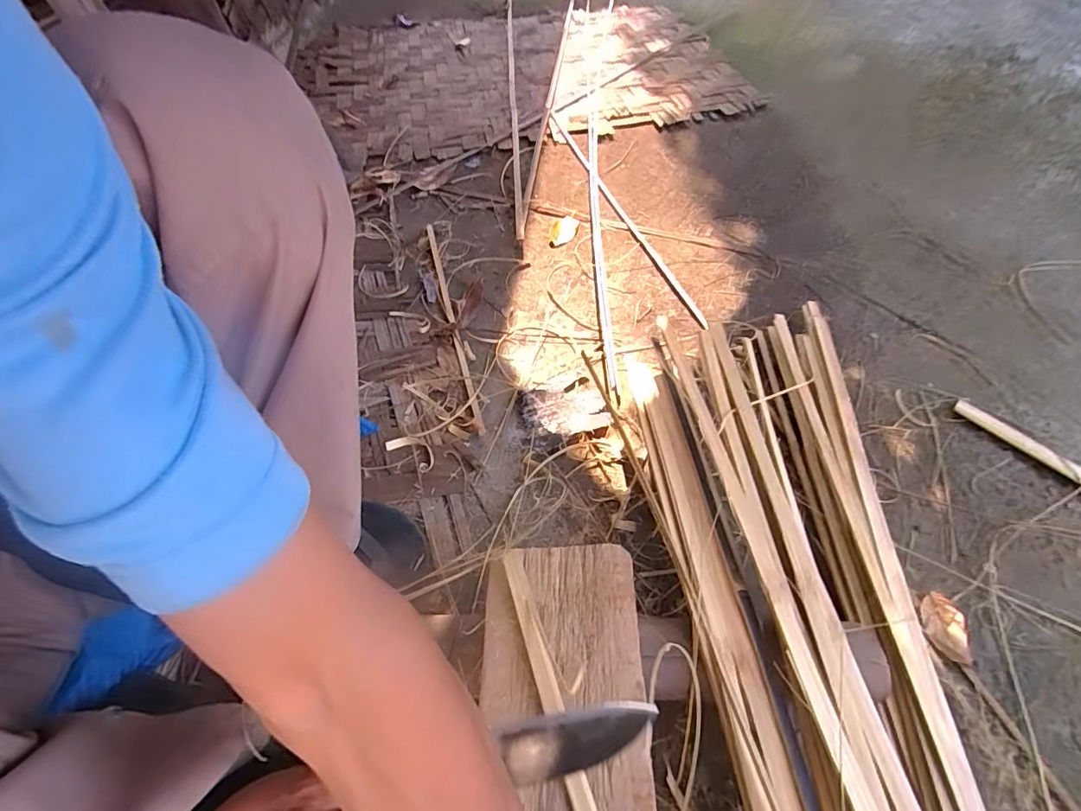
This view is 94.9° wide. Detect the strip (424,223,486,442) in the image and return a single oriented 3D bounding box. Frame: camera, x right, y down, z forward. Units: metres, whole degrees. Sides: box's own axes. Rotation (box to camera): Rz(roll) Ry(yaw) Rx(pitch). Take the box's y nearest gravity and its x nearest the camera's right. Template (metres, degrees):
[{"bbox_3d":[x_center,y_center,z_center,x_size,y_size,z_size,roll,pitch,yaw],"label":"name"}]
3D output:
[{"bbox_3d":[-0.139,-0.141,0.764,0.013,0.013,0.448,-13,55,-8],"label":"strip"}]

